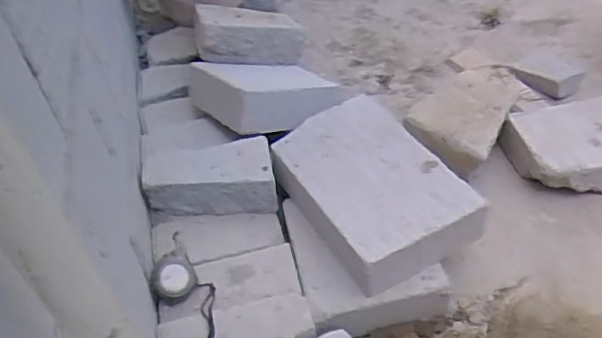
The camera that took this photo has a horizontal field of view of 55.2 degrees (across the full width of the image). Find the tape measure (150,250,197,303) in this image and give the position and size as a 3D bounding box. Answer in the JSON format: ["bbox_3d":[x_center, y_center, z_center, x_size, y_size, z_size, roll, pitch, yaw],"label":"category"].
[{"bbox_3d":[-0.179,0.151,0.801,0.058,0.038,0.055,-26,47,-19],"label":"tape measure"}]

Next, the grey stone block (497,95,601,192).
[{"bbox_3d":[0.481,-0.039,1.005,0.213,0.078,0.180,-11,44,-5],"label":"grey stone block"}]

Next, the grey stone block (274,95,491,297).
[{"bbox_3d":[0.102,0.021,0.877,0.208,0.068,0.324,-24,47,-17],"label":"grey stone block"}]

